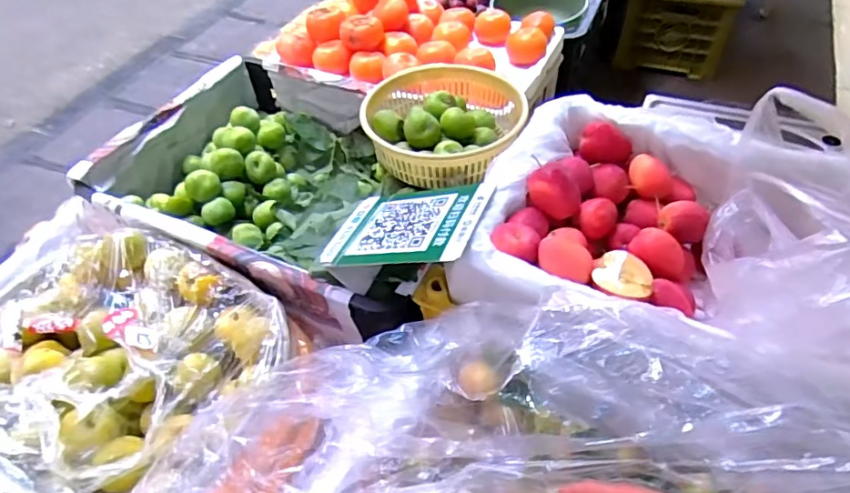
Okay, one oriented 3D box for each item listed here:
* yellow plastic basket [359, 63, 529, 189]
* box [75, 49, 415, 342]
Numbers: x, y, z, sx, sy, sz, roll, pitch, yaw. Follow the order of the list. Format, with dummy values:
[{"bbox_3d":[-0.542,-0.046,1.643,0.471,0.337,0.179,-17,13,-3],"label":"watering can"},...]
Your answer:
[{"bbox_3d":[0.023,-0.150,0.677,0.190,0.075,0.189,-1,50,2],"label":"yellow plastic basket"},{"bbox_3d":[-0.167,-0.082,0.736,0.486,0.120,0.337,23,55,20],"label":"box"}]

